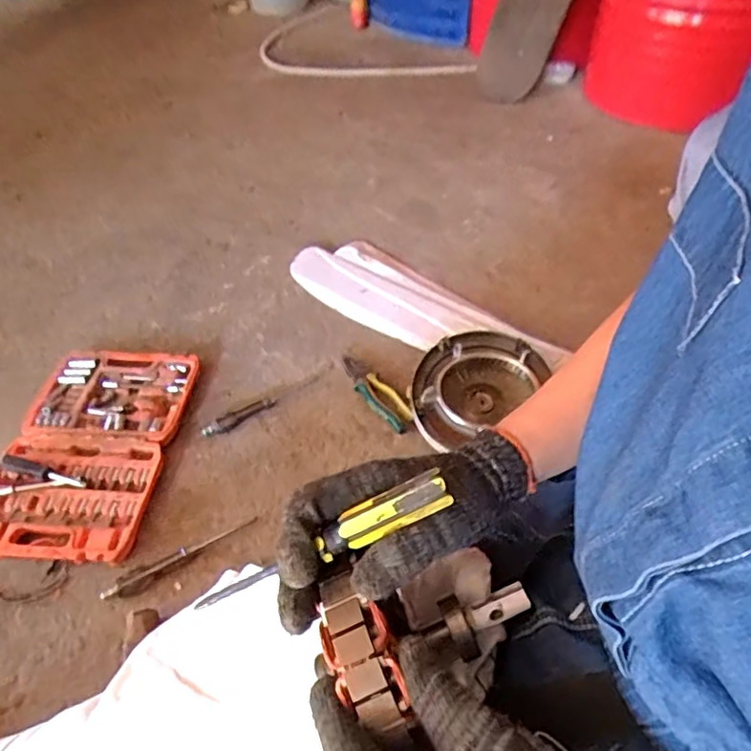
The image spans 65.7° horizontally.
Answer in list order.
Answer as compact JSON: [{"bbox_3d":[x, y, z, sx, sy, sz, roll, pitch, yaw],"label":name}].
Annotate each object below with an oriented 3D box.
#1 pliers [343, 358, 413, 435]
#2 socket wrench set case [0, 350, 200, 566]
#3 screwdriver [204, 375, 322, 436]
[{"bbox_3d":[0.000,0.030,0.982,0.048,0.032,0.183,-35,56,-27],"label":"pliers"},{"bbox_3d":[-0.431,0.104,0.887,0.243,0.039,0.374,5,48,5],"label":"socket wrench set case"},{"bbox_3d":[-0.186,0.046,0.959,0.210,0.022,0.030,-30,54,-23],"label":"screwdriver"}]

